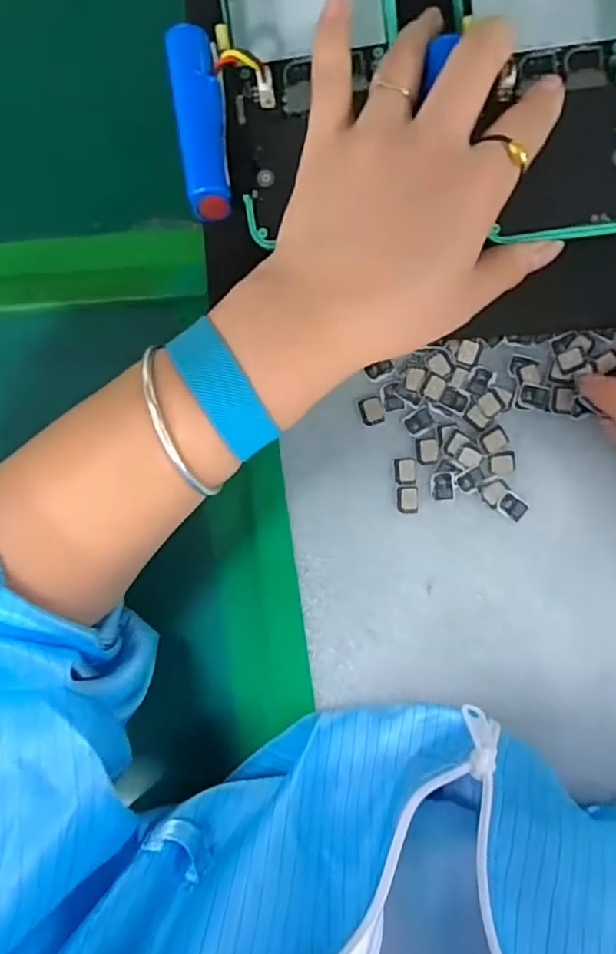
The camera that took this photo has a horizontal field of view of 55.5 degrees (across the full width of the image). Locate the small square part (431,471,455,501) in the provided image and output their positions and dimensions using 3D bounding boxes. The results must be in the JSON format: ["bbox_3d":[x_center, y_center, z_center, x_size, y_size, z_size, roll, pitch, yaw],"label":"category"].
[{"bbox_3d":[0.071,0.005,0.305,0.012,0.004,0.015,-4,93,0],"label":"small square part"}]

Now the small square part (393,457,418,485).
[{"bbox_3d":[0.051,-0.003,0.305,0.011,0.004,0.014,-4,93,0],"label":"small square part"}]

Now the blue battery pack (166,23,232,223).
[{"bbox_3d":[-0.045,-0.149,0.251,0.019,0.021,0.076,-6,93,1],"label":"blue battery pack"}]

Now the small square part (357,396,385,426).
[{"bbox_3d":[0.033,-0.034,0.302,0.012,0.004,0.014,-19,93,1],"label":"small square part"}]

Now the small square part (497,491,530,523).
[{"bbox_3d":[0.107,0.016,0.303,0.015,0.004,0.012,36,93,-2],"label":"small square part"}]

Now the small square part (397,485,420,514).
[{"bbox_3d":[0.053,0.012,0.306,0.012,0.004,0.015,-2,93,0],"label":"small square part"}]

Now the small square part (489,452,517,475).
[{"bbox_3d":[0.101,-0.007,0.303,0.013,0.004,0.011,-10,93,1],"label":"small square part"}]

